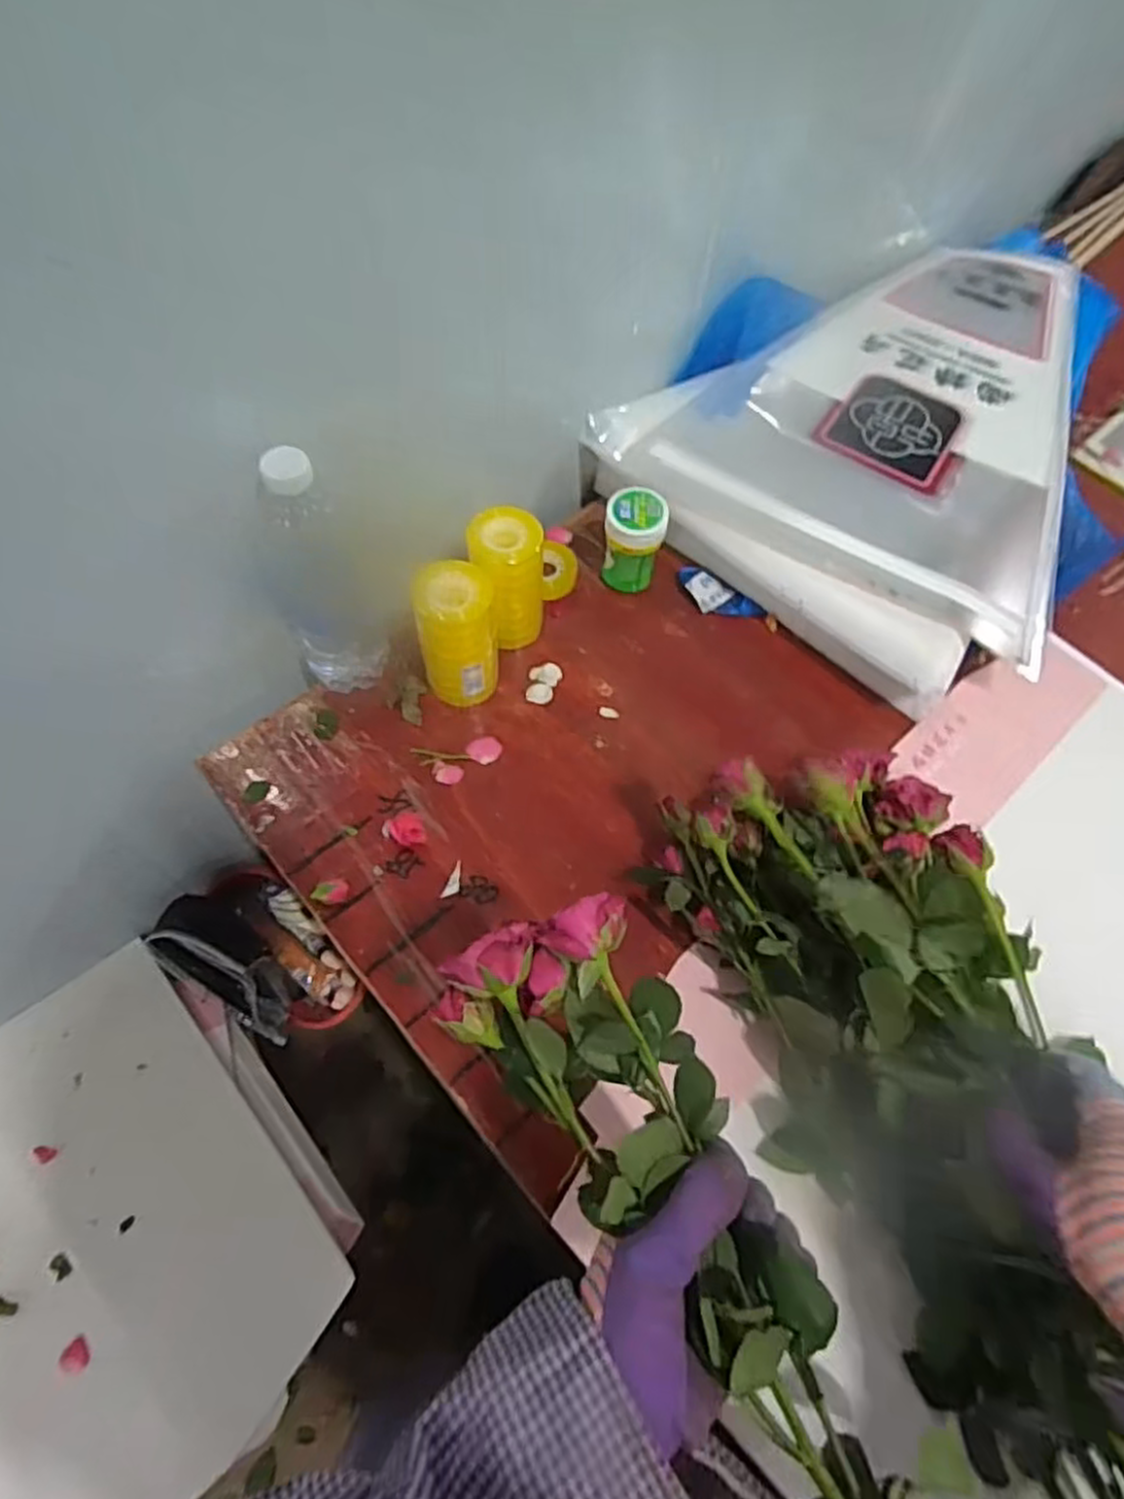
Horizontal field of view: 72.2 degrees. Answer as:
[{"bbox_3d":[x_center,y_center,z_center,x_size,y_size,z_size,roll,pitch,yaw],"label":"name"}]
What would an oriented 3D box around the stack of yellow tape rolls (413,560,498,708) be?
[{"bbox_3d":[-0.083,-0.090,0.621,0.062,0.122,0.060,-4,63,-7],"label":"stack of yellow tape rolls"}]

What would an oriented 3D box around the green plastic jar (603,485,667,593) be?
[{"bbox_3d":[0.066,-0.187,0.699,0.053,0.086,0.054,1,62,-3],"label":"green plastic jar"}]

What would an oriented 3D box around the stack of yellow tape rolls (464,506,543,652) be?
[{"bbox_3d":[-0.047,-0.142,0.654,0.060,0.117,0.055,-33,70,-19],"label":"stack of yellow tape rolls"}]

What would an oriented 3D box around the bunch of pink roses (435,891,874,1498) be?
[{"bbox_3d":[0.076,0.260,0.343,0.103,0.088,0.403,-25,79,-11],"label":"bunch of pink roses"}]

